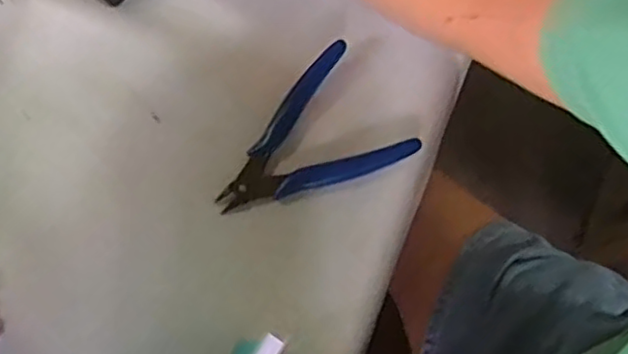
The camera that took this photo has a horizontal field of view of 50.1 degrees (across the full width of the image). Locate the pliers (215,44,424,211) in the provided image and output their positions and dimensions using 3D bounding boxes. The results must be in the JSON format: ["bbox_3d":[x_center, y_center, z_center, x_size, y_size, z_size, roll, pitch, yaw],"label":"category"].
[{"bbox_3d":[-0.009,-0.022,0.414,0.117,0.007,0.085,-30,76,-10],"label":"pliers"}]

